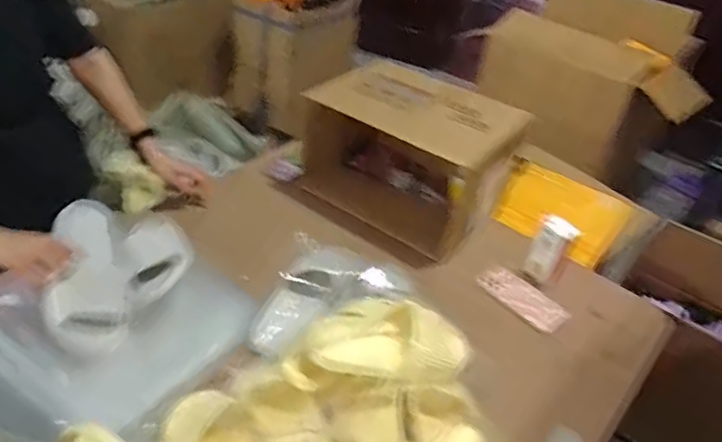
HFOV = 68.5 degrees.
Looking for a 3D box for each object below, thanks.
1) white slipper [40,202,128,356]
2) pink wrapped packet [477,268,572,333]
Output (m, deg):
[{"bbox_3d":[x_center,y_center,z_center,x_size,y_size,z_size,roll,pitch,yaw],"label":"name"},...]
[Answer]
[{"bbox_3d":[-0.461,0.089,0.885,0.129,0.080,0.270,-6,72,-14],"label":"white slipper"},{"bbox_3d":[0.309,0.148,1.020,0.174,0.011,0.060,39,93,31],"label":"pink wrapped packet"}]

